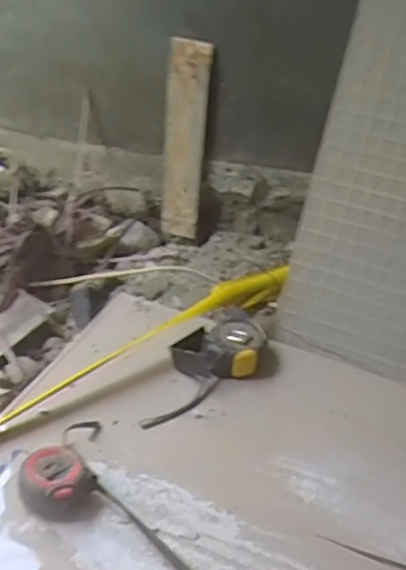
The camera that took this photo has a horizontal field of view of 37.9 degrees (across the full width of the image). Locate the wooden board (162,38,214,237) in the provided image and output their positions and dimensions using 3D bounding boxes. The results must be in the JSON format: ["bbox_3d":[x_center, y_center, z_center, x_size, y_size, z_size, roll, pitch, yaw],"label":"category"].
[{"bbox_3d":[-0.035,-0.255,1.078,0.091,0.356,0.024,20,37,24],"label":"wooden board"}]

